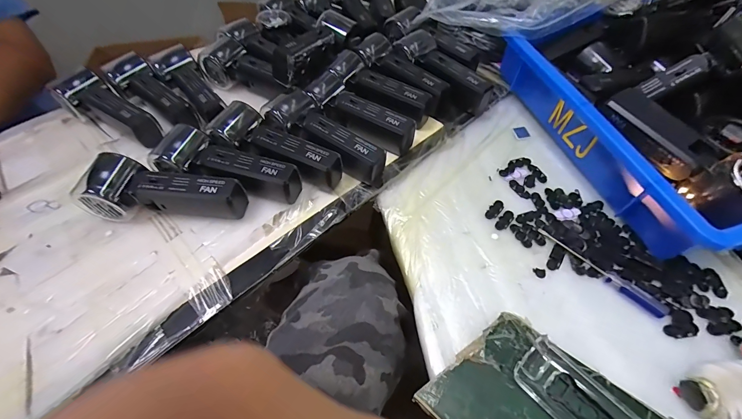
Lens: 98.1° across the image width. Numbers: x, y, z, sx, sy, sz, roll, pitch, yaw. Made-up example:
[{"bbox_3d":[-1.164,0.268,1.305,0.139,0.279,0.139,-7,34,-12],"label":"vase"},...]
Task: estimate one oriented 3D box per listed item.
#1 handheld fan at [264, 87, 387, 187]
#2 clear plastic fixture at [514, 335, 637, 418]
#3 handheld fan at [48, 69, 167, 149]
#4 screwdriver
[{"bbox_3d":[-0.056,-0.081,0.388,0.151,0.054,0.057,35,62,23],"label":"handheld fan"},{"bbox_3d":[0.160,0.149,0.236,0.043,0.013,0.105,-36,62,-22],"label":"clear plastic fixture"},{"bbox_3d":[-0.331,-0.121,0.408,0.159,0.048,0.062,34,62,22],"label":"handheld fan"},{"bbox_3d":[0.227,0.059,0.321,0.018,0.009,0.124,-39,63,-24],"label":"screwdriver"}]

